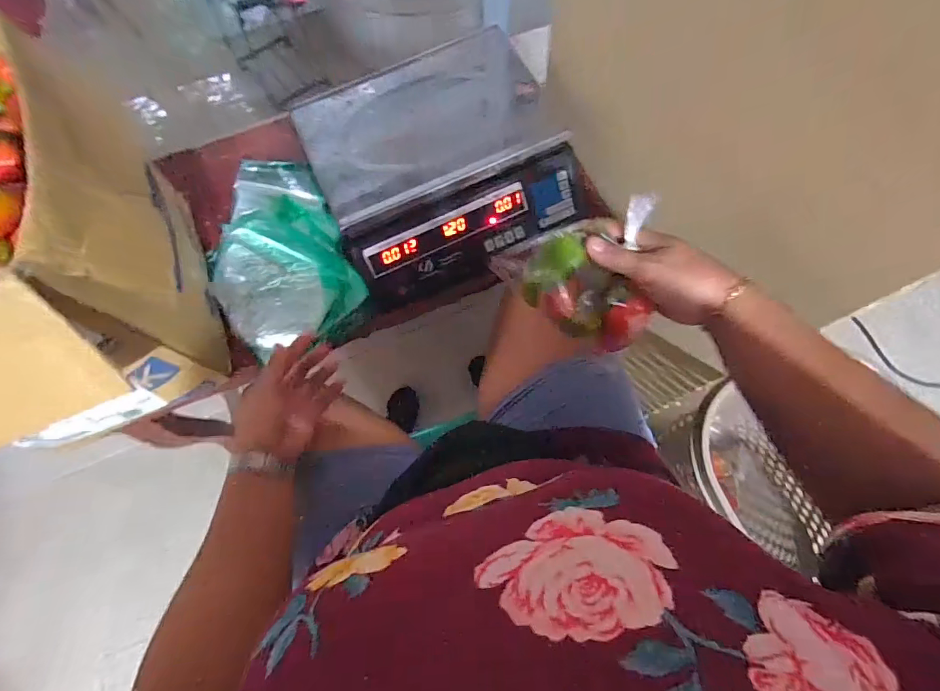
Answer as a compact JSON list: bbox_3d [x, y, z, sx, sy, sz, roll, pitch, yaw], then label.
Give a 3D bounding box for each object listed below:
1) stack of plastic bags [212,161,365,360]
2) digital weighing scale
[{"bbox_3d":[-0.293,-0.149,0.634,0.199,0.082,0.332,-24,72,-6],"label":"stack of plastic bags"},{"bbox_3d":[-0.033,-0.259,0.636,0.352,0.111,0.321,-21,72,-5],"label":"digital weighing scale"}]

